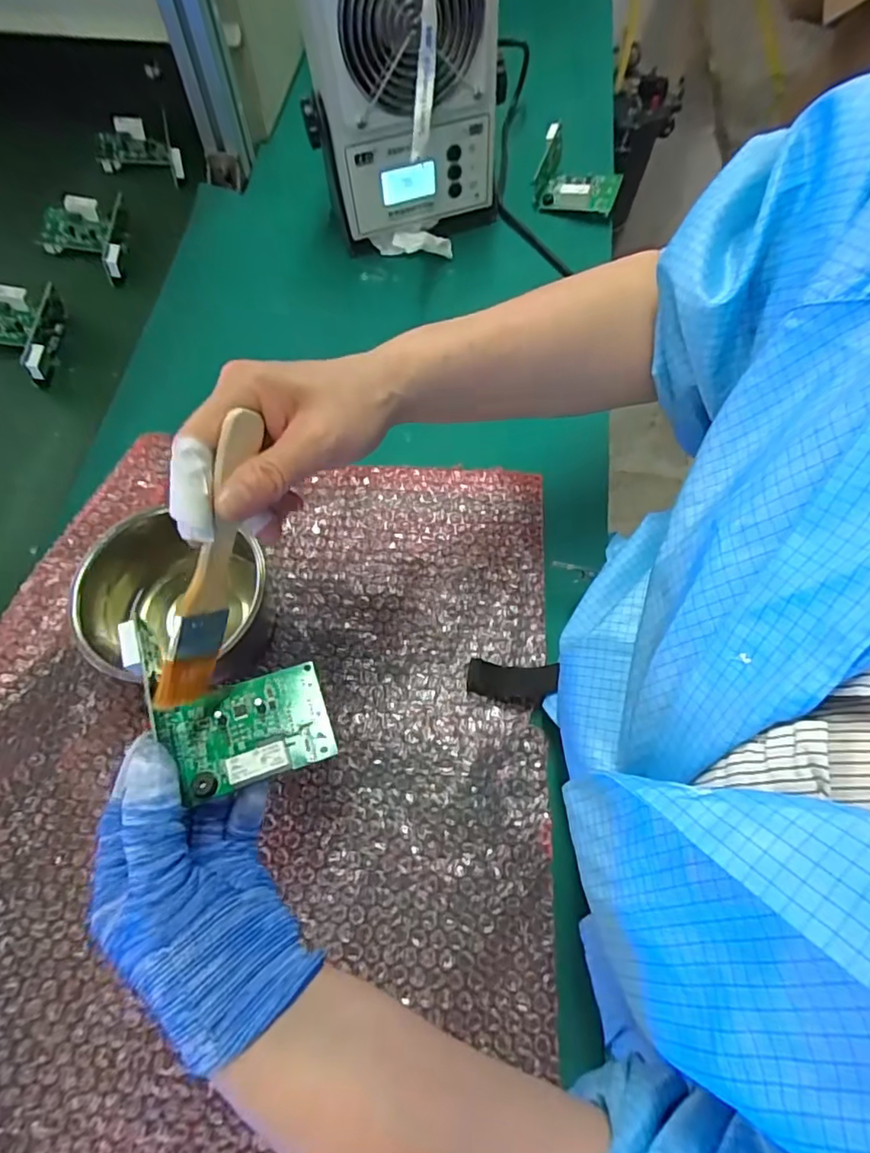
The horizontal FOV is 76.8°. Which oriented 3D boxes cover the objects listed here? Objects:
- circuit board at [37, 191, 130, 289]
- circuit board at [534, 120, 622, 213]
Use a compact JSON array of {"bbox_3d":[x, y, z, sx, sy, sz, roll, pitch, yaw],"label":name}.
[{"bbox_3d":[-0.376,-0.361,0.588,0.090,0.033,0.102,-4,66,-3],"label":"circuit board"},{"bbox_3d":[0.157,-0.438,0.608,0.093,0.044,0.100,16,67,6],"label":"circuit board"}]

